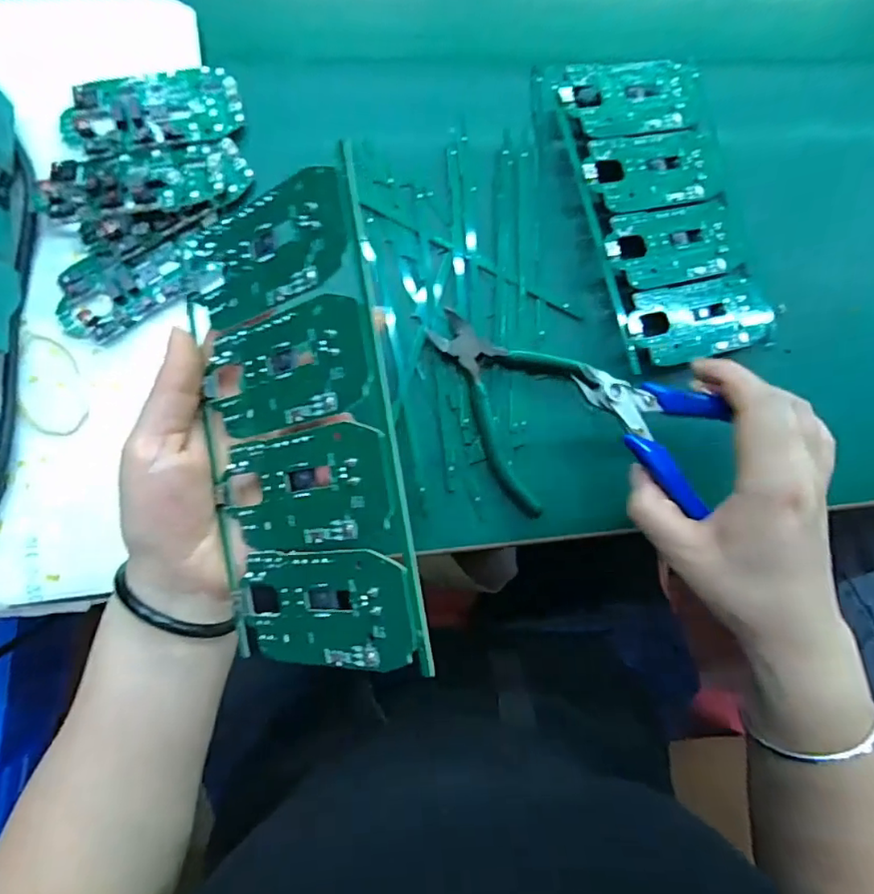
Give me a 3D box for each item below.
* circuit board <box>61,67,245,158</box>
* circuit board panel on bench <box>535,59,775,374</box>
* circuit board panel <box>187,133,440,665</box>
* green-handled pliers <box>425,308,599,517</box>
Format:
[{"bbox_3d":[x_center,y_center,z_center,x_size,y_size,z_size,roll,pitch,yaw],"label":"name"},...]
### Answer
[{"bbox_3d":[-0.159,-0.189,0.316,0.094,0.009,0.042,-19,86,-8],"label":"circuit board"},{"bbox_3d":[0.139,-0.147,0.346,0.105,0.021,0.188,-15,85,-8],"label":"circuit board panel on bench"},{"bbox_3d":[-0.056,-0.006,0.225,0.101,0.004,0.183,-9,89,35],"label":"circuit board panel"},{"bbox_3d":[0.033,-0.021,0.328,0.098,0.014,0.089,24,82,-3],"label":"green-handled pliers"}]

